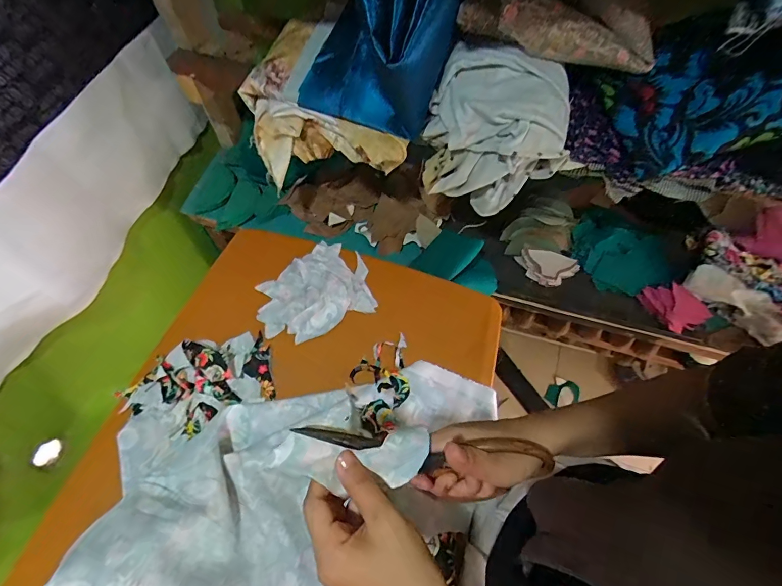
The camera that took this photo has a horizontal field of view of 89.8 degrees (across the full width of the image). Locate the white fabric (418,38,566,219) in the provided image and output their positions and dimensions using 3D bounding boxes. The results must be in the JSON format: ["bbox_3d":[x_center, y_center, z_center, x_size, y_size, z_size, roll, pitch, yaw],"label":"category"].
[{"bbox_3d":[0.148,-0.226,0.553,0.186,0.160,0.130,13,62,5],"label":"white fabric"}]

